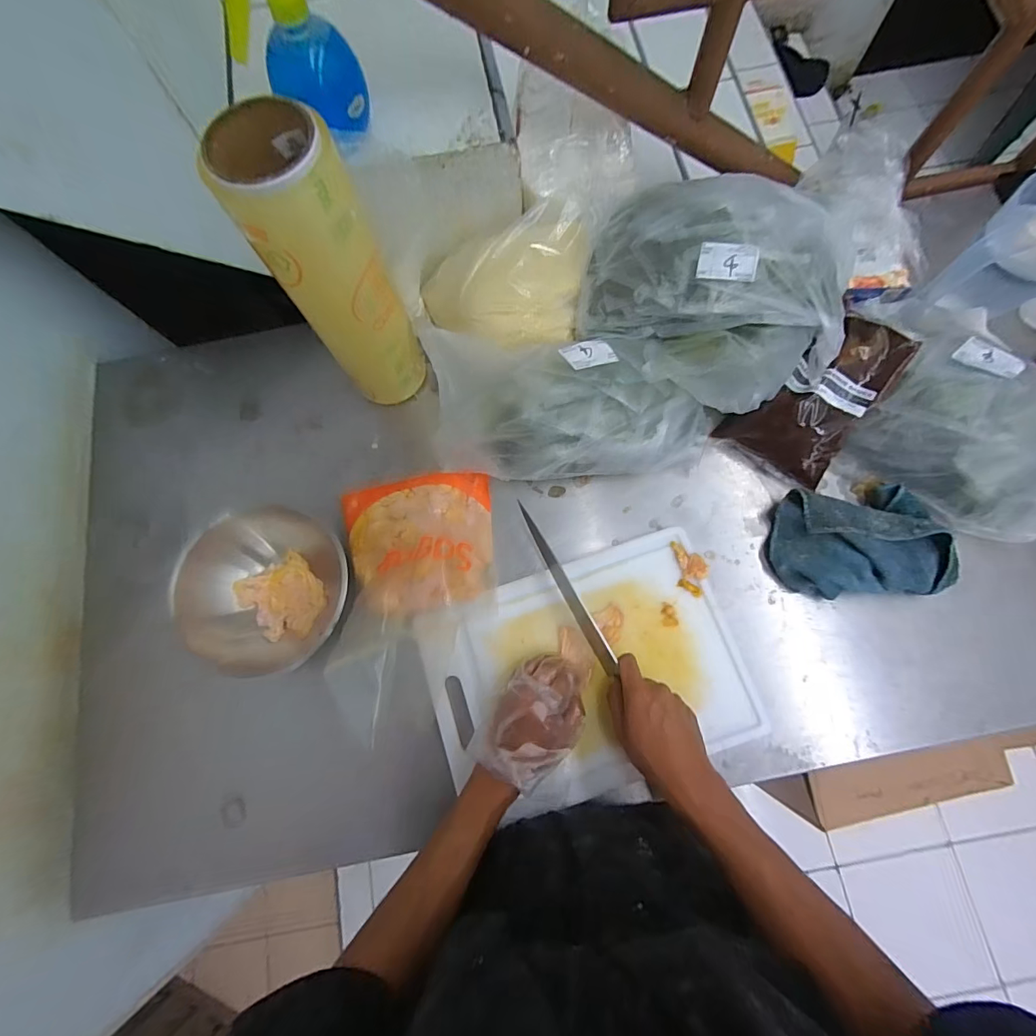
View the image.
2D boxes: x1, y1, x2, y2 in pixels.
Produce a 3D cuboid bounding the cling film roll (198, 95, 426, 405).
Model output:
[{"bbox_3d":[-0.183,-0.236,0.482,0.089,0.313,0.087,-1,76,3],"label":"cling film roll"}]

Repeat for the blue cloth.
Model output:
[{"bbox_3d":[0.396,0.027,0.523,0.186,0.053,0.126,-2,75,2],"label":"blue cloth"}]

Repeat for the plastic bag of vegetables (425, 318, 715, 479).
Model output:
[{"bbox_3d":[0.068,-0.129,0.540,0.323,0.133,0.145,-4,75,1],"label":"plastic bag of vegetables"}]

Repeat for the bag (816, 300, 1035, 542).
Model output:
[{"bbox_3d":[0.542,-0.121,0.522,0.287,0.111,0.249,21,77,8],"label":"bag"}]

